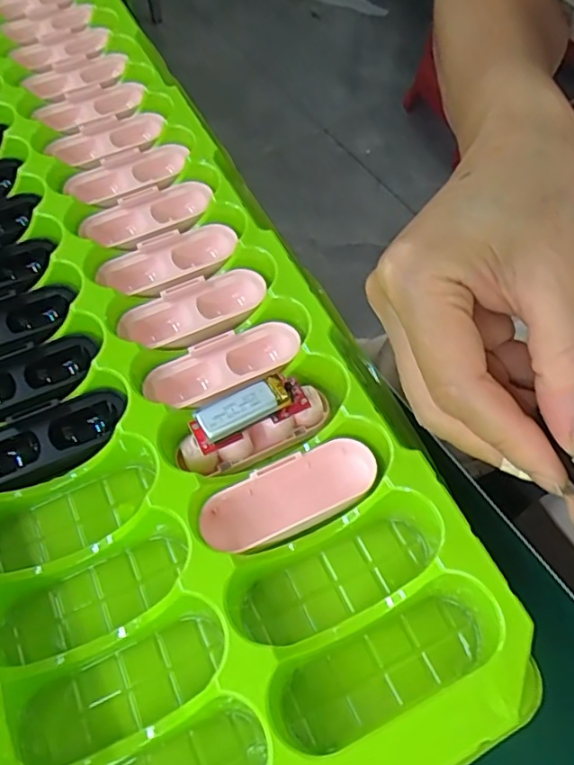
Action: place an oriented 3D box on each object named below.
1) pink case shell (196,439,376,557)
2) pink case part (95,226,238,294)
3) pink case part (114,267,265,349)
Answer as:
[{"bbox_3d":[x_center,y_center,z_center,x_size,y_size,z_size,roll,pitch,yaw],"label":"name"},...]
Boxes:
[{"bbox_3d":[0.001,0.039,0.216,0.064,0.020,0.025,-23,61,-12],"label":"pink case shell"},{"bbox_3d":[-0.053,-0.055,0.279,0.063,0.011,0.024,-24,61,-12],"label":"pink case part"},{"bbox_3d":[-0.040,-0.031,0.264,0.064,0.010,0.024,-24,61,-13],"label":"pink case part"}]

